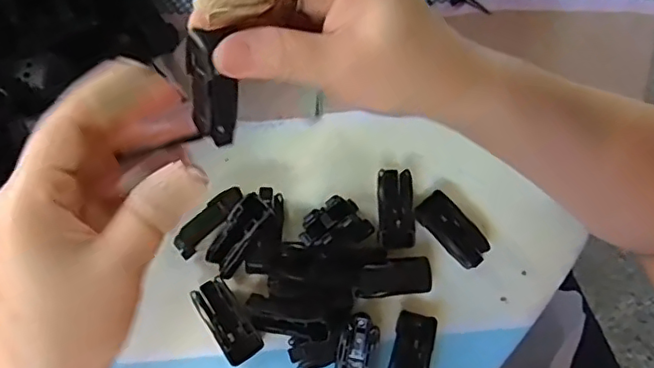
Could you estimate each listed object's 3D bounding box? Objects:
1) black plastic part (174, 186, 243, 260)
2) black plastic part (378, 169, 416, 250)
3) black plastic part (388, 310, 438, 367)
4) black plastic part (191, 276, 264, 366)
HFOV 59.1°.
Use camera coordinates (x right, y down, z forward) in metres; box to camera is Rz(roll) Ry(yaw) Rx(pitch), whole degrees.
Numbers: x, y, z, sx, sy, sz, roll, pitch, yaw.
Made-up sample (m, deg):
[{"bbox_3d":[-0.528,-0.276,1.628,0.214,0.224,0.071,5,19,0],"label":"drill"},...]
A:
[{"bbox_3d":[-0.065,0.020,0.320,0.012,0.009,0.047,43,88,14],"label":"black plastic part"},{"bbox_3d":[0.041,0.014,0.339,0.020,0.009,0.050,2,68,-2],"label":"black plastic part"},{"bbox_3d":[0.045,0.093,0.311,0.021,0.009,0.048,14,68,3],"label":"black plastic part"},{"bbox_3d":[-0.054,0.074,0.313,0.020,0.014,0.047,-32,73,-14],"label":"black plastic part"}]

